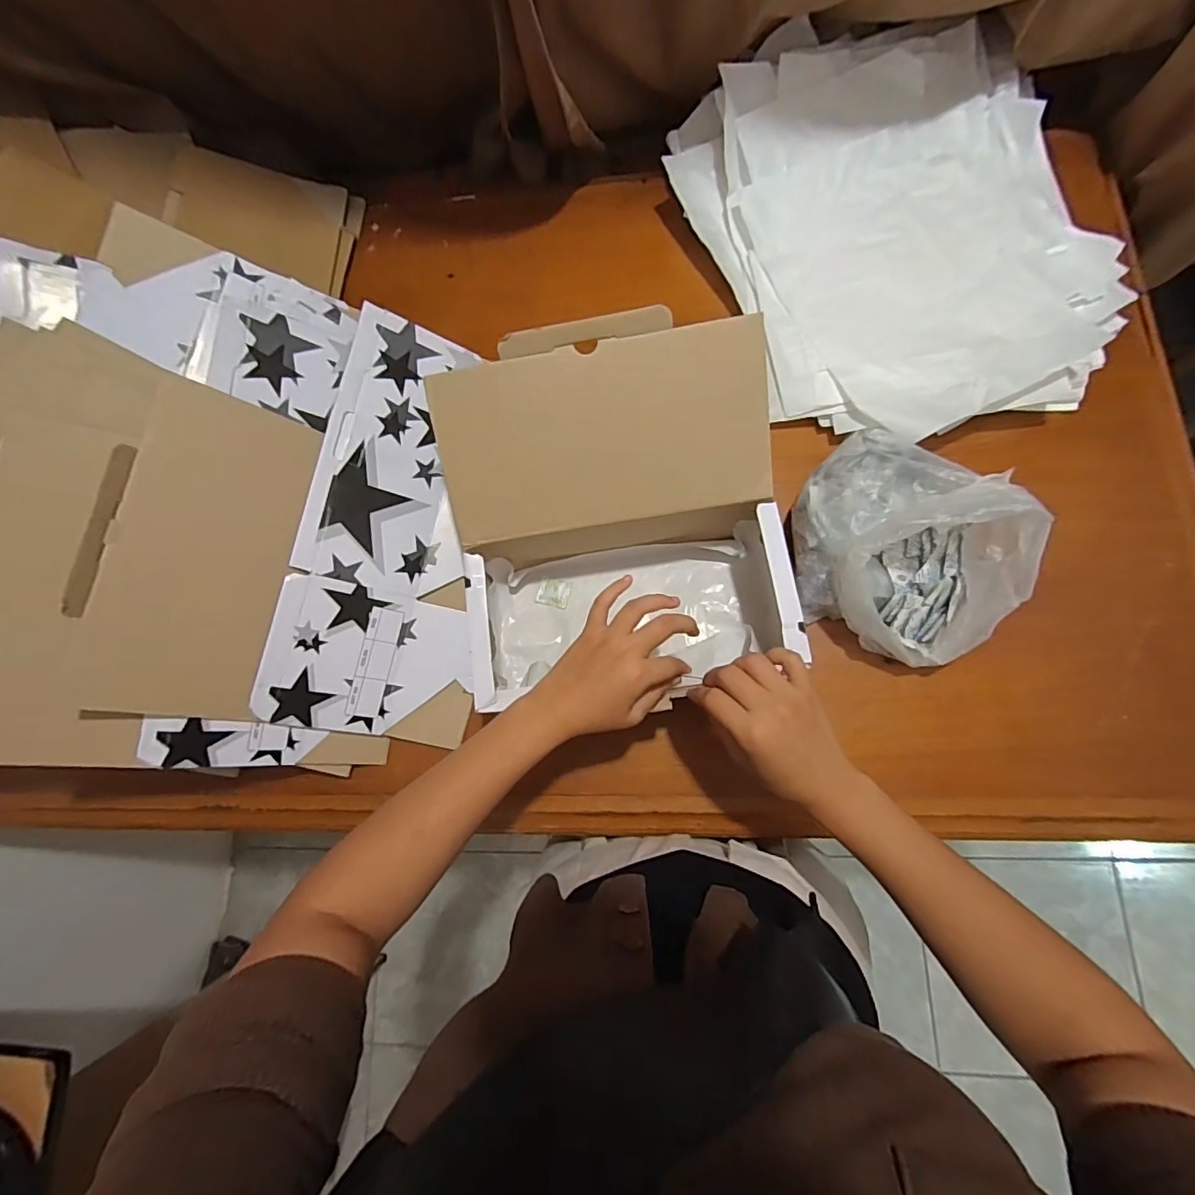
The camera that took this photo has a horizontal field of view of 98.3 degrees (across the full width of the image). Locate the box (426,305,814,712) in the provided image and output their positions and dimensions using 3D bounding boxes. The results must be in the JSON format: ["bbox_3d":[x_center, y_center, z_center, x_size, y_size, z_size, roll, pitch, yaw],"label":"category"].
[{"bbox_3d":[0.016,-0.066,0.471,0.278,0.169,0.279,-6,82,5],"label":"box"}]

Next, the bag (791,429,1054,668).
[{"bbox_3d":[0.277,-0.054,0.463,0.167,0.119,0.227,-7,82,5],"label":"bag"}]

